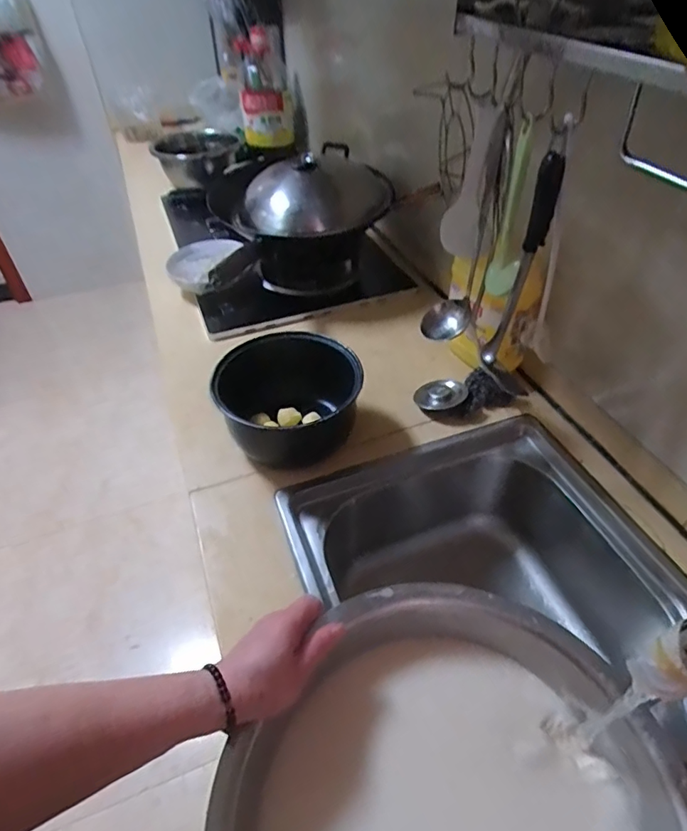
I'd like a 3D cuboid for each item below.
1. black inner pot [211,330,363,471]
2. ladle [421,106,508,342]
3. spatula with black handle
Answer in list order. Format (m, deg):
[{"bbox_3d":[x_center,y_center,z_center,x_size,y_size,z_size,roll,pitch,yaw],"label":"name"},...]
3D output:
[{"bbox_3d":[-0.078,-0.019,0.755,0.206,0.116,0.182,-7,44,-4],"label":"black inner pot"},{"bbox_3d":[0.141,-0.212,0.616,0.071,0.253,0.055,7,45,10],"label":"ladle"},{"bbox_3d":[0.195,-0.144,0.571,0.067,0.315,0.044,-23,47,-19],"label":"spatula with black handle"}]

